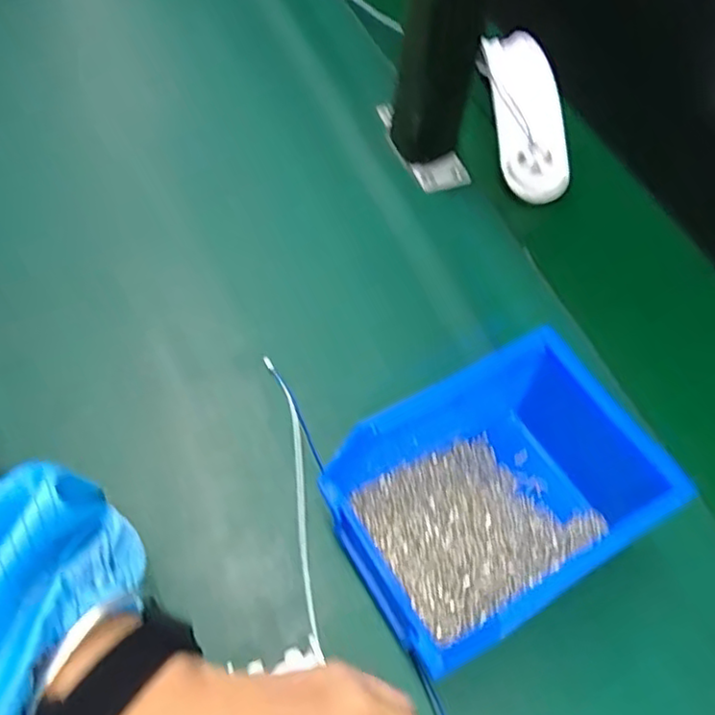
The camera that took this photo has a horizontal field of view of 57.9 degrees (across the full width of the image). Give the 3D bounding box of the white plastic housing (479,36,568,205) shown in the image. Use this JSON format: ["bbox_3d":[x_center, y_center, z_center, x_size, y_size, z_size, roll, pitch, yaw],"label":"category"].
[{"bbox_3d":[0.134,-0.201,0.522,0.051,0.030,0.155,-6,76,-7],"label":"white plastic housing"}]

